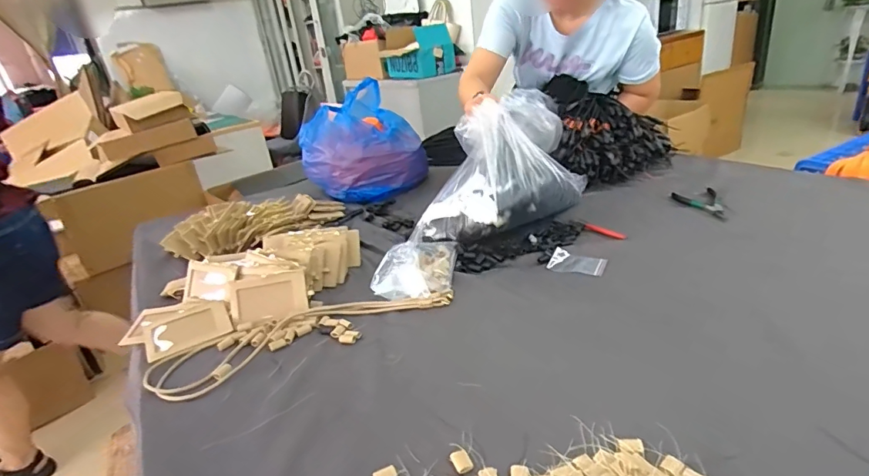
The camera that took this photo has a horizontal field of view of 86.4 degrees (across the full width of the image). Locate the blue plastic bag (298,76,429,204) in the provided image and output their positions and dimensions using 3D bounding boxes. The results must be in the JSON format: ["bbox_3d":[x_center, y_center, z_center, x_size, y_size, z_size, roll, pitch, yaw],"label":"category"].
[{"bbox_3d":[-0.187,-0.249,1.250,0.308,0.236,0.293,-8,24,-1],"label":"blue plastic bag"}]

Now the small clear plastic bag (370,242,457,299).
[{"bbox_3d":[-0.033,0.044,0.758,0.124,0.039,0.160,-3,23,12],"label":"small clear plastic bag"}]

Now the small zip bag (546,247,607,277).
[{"bbox_3d":[0.231,0.040,0.746,0.085,0.004,0.064,10,34,28],"label":"small zip bag"}]

